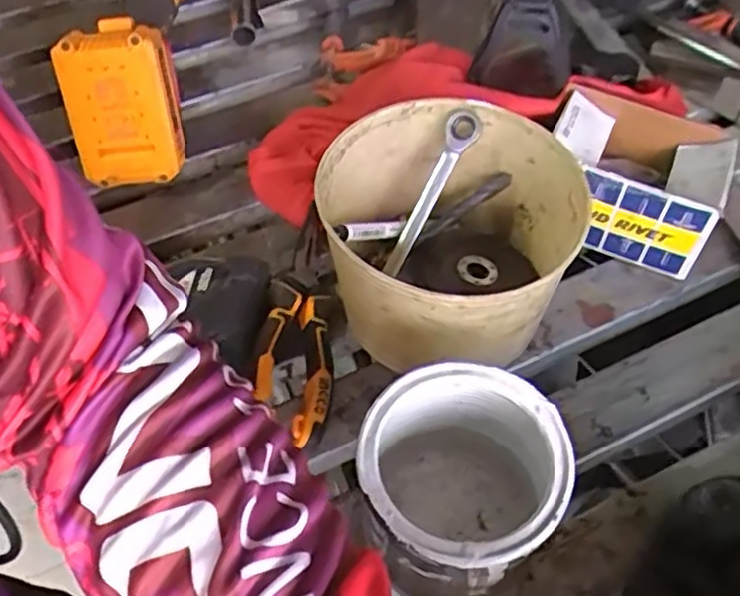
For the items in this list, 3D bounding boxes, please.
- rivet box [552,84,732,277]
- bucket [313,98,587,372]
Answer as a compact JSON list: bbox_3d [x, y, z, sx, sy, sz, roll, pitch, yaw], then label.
[{"bbox_3d":[0.192,-0.087,0.528,0.125,0.075,0.091,23,58,17],"label":"rivet box"},{"bbox_3d":[0.049,-0.040,0.469,0.158,0.109,0.157,-1,54,1],"label":"bucket"}]

